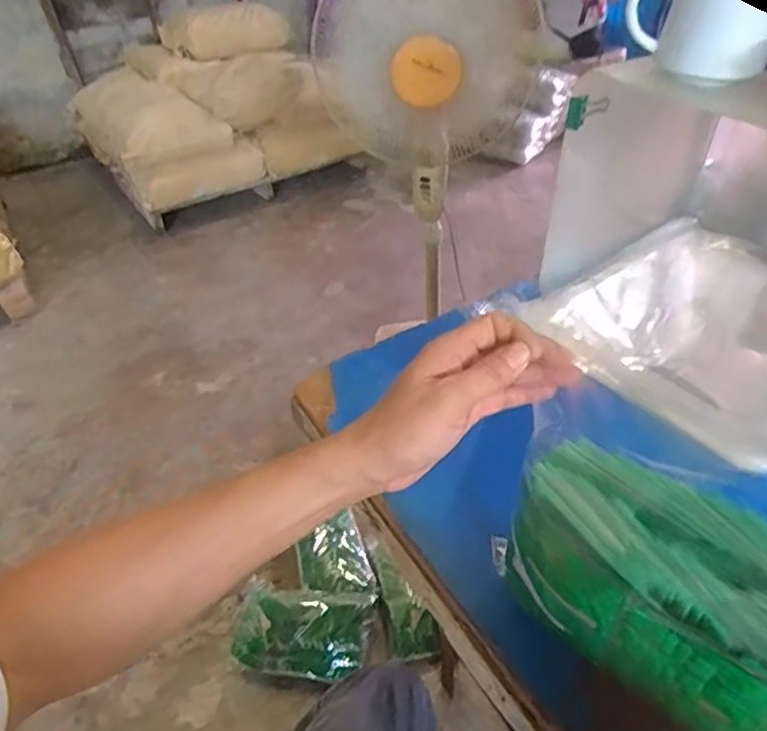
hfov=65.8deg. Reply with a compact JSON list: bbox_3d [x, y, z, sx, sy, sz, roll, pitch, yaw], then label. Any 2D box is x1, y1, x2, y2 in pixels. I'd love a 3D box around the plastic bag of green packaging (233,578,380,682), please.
[{"bbox_3d":[-0.165,0.532,1.199,0.281,0.108,0.180,5,41,10],"label":"plastic bag of green packaging"}]

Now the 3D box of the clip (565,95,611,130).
[{"bbox_3d":[0.221,-0.278,0.642,0.057,0.032,0.013,-25,45,-23],"label":"clip"}]

